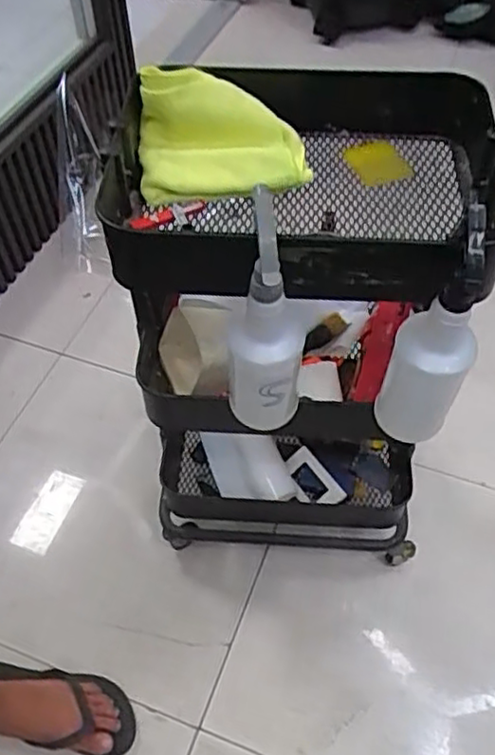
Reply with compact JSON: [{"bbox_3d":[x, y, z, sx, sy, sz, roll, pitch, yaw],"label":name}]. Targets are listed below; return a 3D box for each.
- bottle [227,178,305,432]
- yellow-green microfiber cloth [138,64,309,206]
[{"bbox_3d":[0.024,-0.043,0.721,0.064,0.306,0.085,-38,62,-24],"label":"bottle"},{"bbox_3d":[-0.031,-0.284,0.798,0.196,0.091,0.141,-3,53,-2],"label":"yellow-green microfiber cloth"}]

